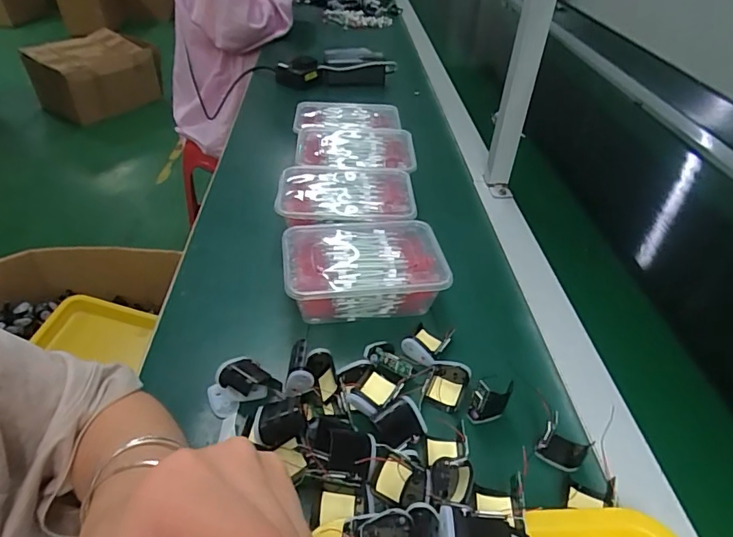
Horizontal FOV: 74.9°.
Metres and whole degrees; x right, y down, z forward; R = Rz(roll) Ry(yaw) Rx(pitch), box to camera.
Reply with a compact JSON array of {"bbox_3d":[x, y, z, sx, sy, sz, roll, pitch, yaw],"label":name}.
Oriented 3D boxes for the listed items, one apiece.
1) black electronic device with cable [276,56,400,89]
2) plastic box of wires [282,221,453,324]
[{"bbox_3d":[-0.066,-0.416,1.021,0.256,0.049,0.055,0,40,-3],"label":"black electronic device with cable"},{"bbox_3d":[-0.003,0.007,0.524,0.164,0.064,0.115,-4,40,-8],"label":"plastic box of wires"}]

